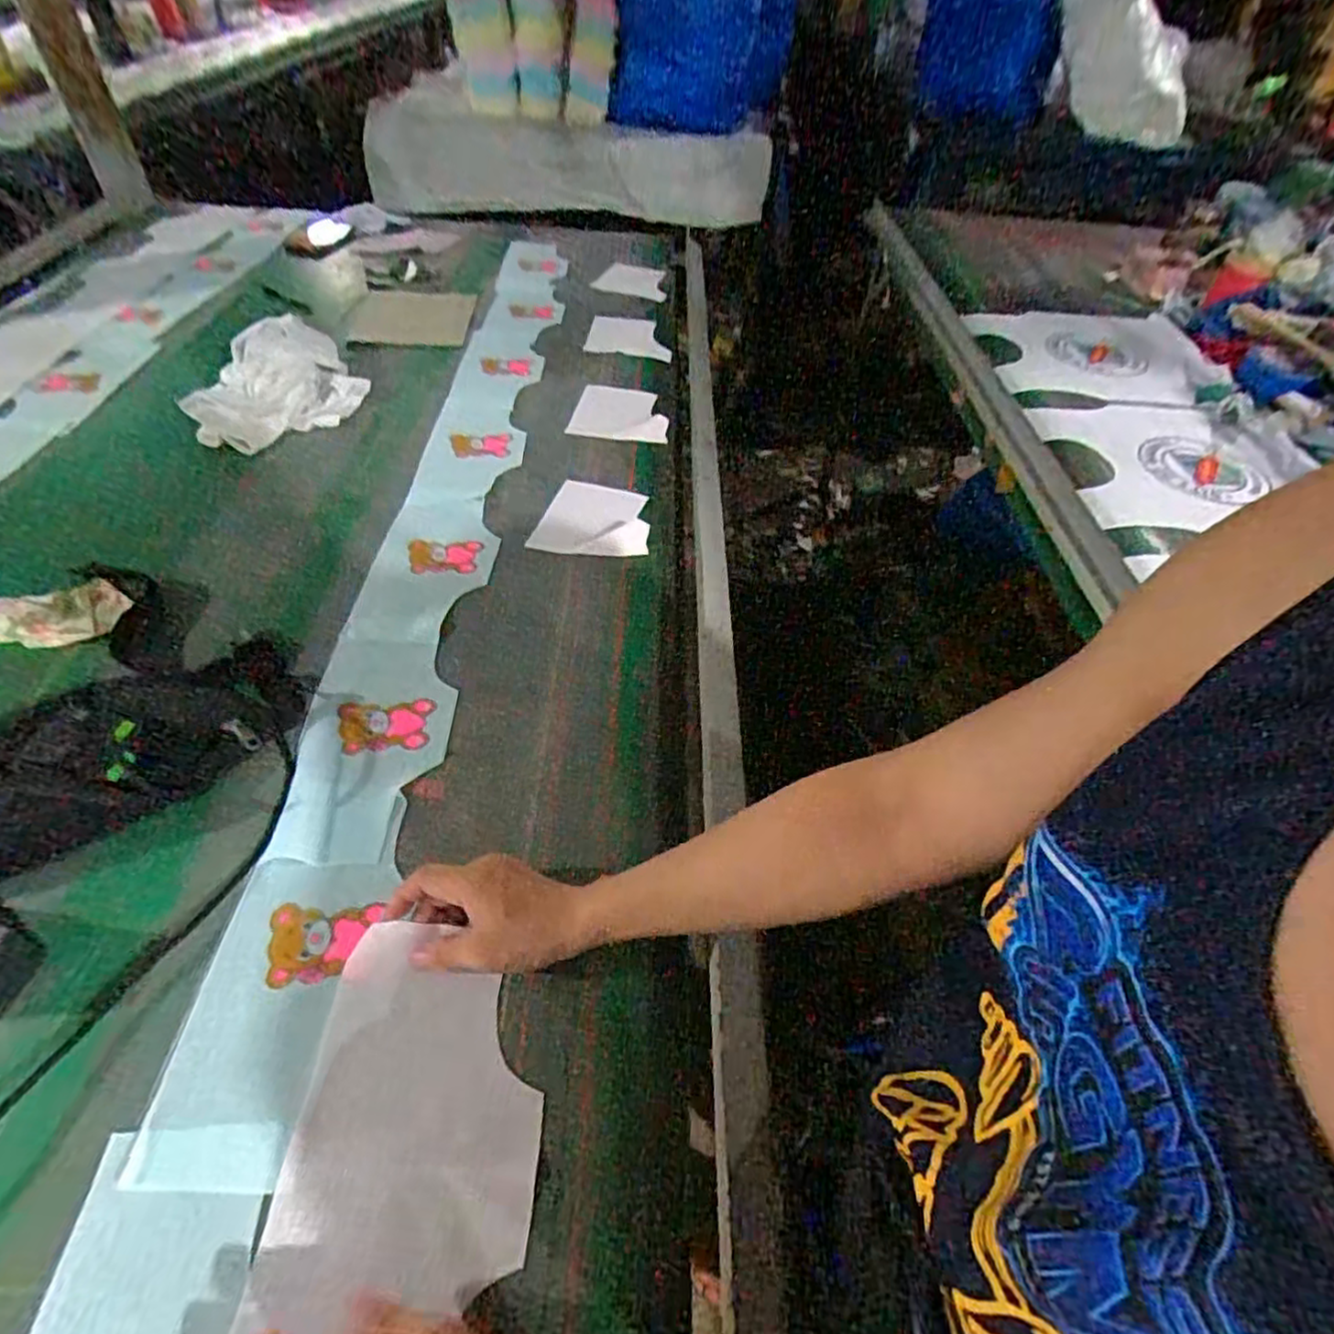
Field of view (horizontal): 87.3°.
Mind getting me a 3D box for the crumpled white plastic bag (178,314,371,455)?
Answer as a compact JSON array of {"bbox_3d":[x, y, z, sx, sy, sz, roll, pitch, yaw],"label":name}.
[{"bbox_3d":[-0.573,-0.419,1.017,0.238,0.065,0.257,-25,55,-24],"label":"crumpled white plastic bag"}]

